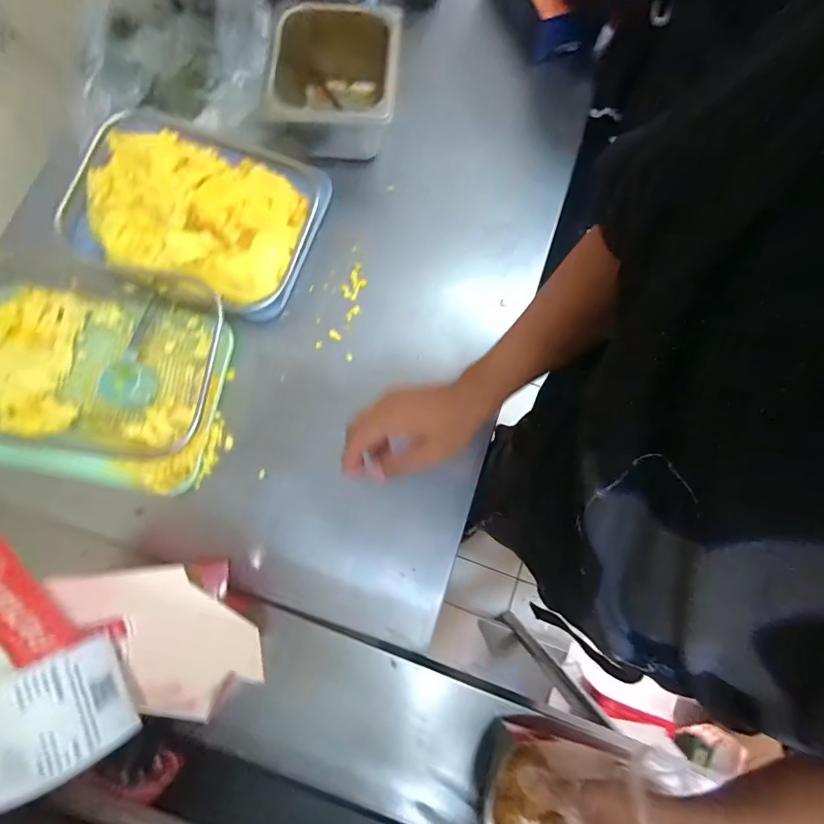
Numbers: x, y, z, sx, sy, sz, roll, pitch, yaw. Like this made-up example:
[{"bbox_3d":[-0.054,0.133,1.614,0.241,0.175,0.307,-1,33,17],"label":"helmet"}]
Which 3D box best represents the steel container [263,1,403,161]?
[{"bbox_3d":[-0.097,-0.421,0.562,0.156,0.085,0.168,5,79,-1],"label":"steel container"}]

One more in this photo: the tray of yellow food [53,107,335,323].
[{"bbox_3d":[-0.272,-0.259,0.539,0.289,0.068,0.215,19,79,2],"label":"tray of yellow food"}]

